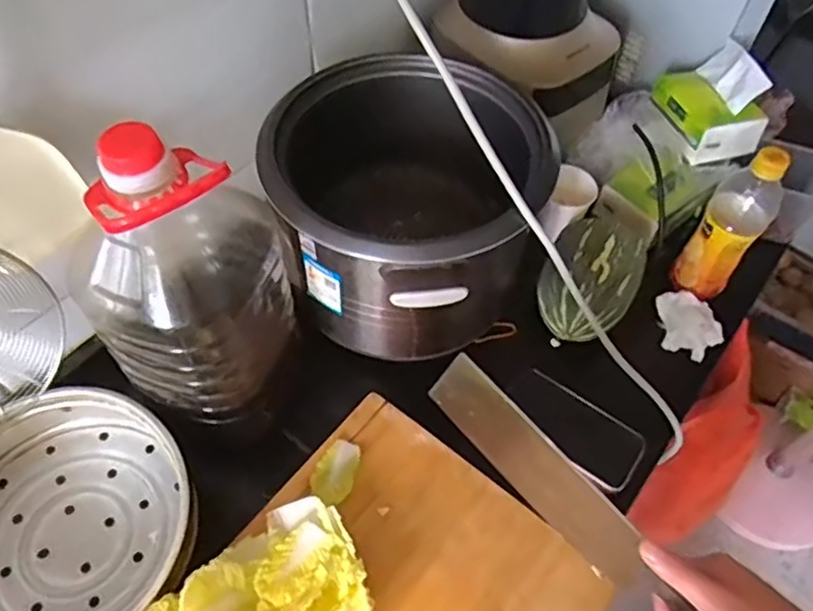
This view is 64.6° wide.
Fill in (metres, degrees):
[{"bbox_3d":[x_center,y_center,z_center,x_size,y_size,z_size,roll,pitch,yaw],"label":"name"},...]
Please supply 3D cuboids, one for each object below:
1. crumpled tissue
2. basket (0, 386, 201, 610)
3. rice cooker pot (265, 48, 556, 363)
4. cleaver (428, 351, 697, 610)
[{"bbox_3d":[0.325,0.020,0.740,0.060,0.027,0.079,1,55,-2],"label":"crumpled tissue"},{"bbox_3d":[-0.316,0.192,0.572,0.226,0.092,0.242,1,55,-2],"label":"basket"},{"bbox_3d":[-0.006,-0.091,0.671,0.275,0.199,0.278,1,55,-2],"label":"rice cooker pot"},{"bbox_3d":[0.135,0.163,0.473,0.014,0.100,0.307,-38,75,-25],"label":"cleaver"}]

